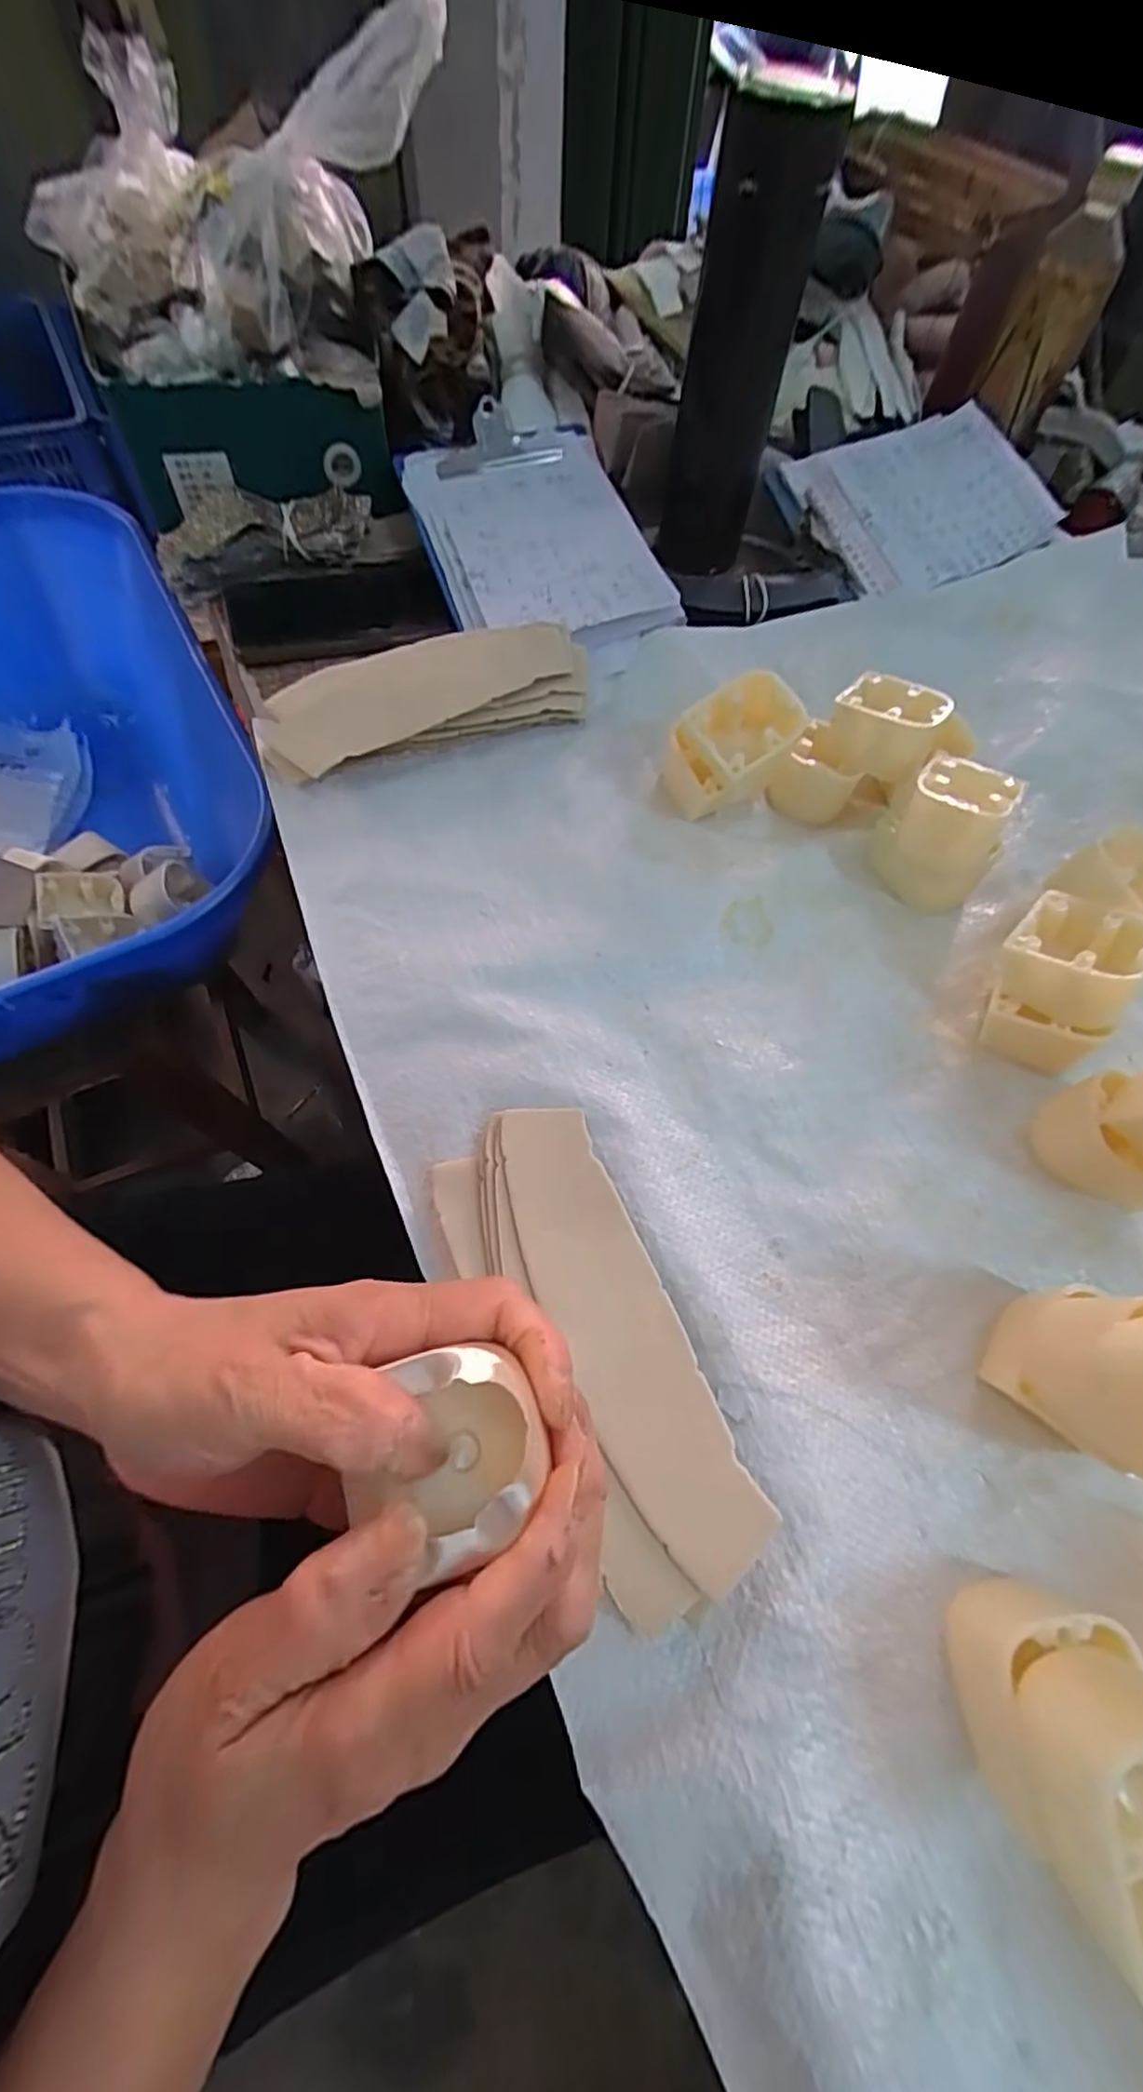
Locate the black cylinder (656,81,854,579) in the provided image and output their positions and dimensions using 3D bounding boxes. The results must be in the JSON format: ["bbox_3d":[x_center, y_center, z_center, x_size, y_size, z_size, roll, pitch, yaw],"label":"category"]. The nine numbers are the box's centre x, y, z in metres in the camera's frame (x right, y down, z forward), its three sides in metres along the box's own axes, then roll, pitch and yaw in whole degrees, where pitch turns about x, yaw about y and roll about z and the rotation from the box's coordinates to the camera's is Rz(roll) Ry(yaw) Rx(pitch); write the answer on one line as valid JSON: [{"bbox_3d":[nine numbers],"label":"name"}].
[{"bbox_3d":[0.106,-0.438,0.456,0.065,0.232,0.052,11,63,2],"label":"black cylinder"}]

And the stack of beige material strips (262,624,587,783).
[{"bbox_3d":[-0.087,-0.209,0.414,0.196,0.039,0.070,-25,67,-15],"label":"stack of beige material strips"}]

